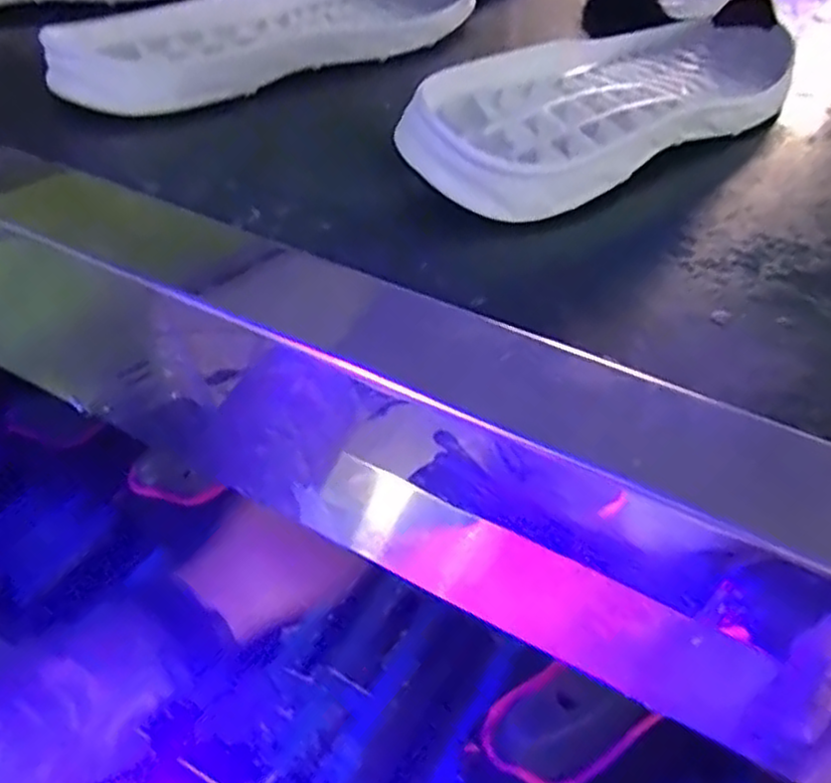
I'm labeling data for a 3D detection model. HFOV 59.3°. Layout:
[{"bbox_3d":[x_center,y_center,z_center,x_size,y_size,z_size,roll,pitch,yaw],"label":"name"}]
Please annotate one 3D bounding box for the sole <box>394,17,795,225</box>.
[{"bbox_3d":[0.100,-0.146,0.354,0.105,0.025,0.256,35,52,31],"label":"sole"}]

